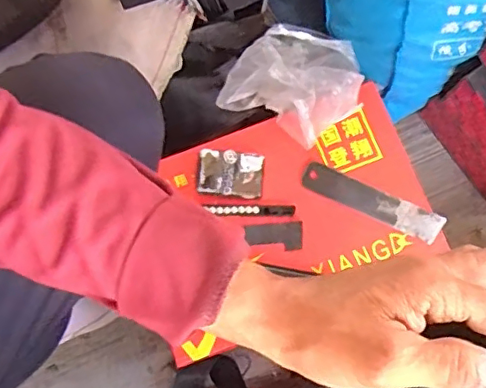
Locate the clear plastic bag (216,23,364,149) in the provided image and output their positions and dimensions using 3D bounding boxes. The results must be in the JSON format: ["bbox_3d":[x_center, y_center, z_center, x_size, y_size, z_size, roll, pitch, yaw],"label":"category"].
[{"bbox_3d":[0.057,-0.118,0.598,0.139,0.041,0.117,-42,81,-7],"label":"clear plastic bag"}]

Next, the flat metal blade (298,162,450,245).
[{"bbox_3d":[0.136,0.008,0.602,0.151,0.006,0.033,26,81,6],"label":"flat metal blade"}]

